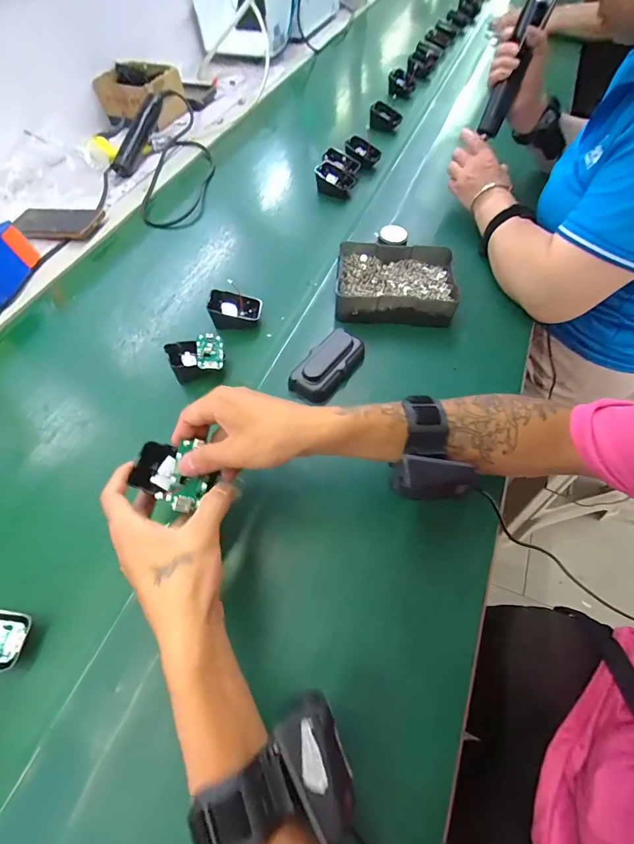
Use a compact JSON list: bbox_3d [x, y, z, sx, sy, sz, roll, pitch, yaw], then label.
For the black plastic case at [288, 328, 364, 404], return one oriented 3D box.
[{"bbox_3d":[0.016,-0.068,0.480,0.052,0.029,0.104,29,64,20],"label":"black plastic case"}]

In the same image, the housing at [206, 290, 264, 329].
[{"bbox_3d":[-0.111,-0.150,0.533,0.065,0.044,0.050,-2,58,2],"label":"housing"}]

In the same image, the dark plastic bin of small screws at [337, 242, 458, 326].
[{"bbox_3d":[0.108,-0.191,0.545,0.160,0.054,0.127,0,58,4],"label":"dark plastic bin of small screws"}]

